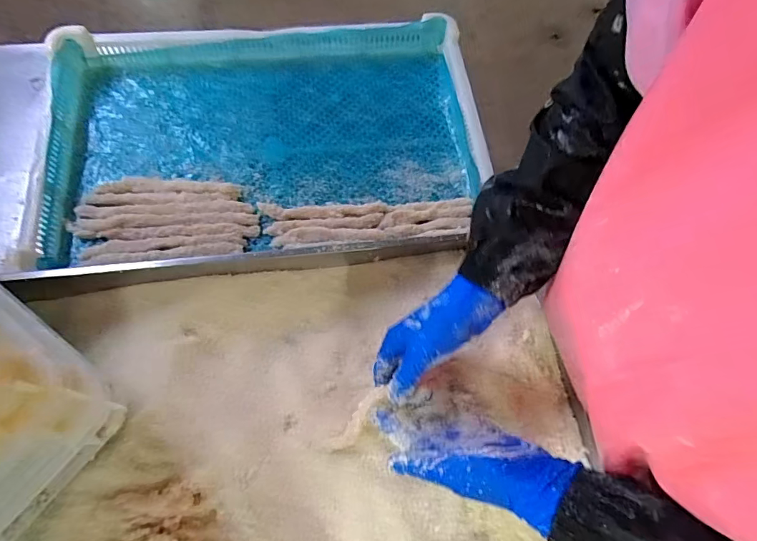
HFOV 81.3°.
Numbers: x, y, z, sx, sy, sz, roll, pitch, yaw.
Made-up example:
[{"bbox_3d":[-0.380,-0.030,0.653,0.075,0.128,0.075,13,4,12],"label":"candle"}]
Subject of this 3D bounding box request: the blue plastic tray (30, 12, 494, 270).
[{"bbox_3d":[-0.146,-0.186,0.624,0.596,0.065,0.384,-7,68,-5],"label":"blue plastic tray"}]

